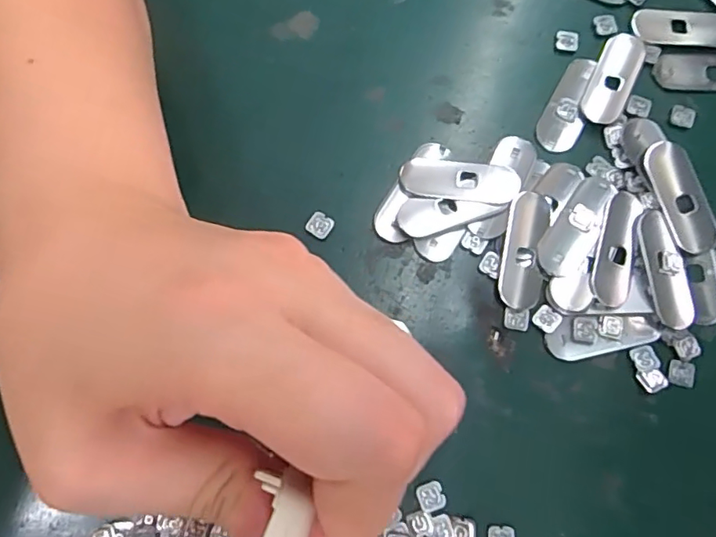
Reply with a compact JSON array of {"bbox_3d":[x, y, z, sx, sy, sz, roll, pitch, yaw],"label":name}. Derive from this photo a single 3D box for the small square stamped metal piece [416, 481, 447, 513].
[{"bbox_3d":[0.029,0.090,0.210,0.010,0.004,0.010,-19,79,-5],"label":"small square stamped metal piece"}]

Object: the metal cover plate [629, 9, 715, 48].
[{"bbox_3d":[0.156,-0.114,0.256,0.051,0.004,0.019,7,77,0],"label":"metal cover plate"}]

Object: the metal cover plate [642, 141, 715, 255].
[{"bbox_3d":[0.140,-0.031,0.236,0.021,0.008,0.050,-23,79,-6],"label":"metal cover plate"}]

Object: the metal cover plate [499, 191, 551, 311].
[{"bbox_3d":[0.071,-0.008,0.230,0.018,0.004,0.050,11,78,1],"label":"metal cover plate"}]

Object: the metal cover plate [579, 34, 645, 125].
[{"bbox_3d":[0.118,-0.088,0.249,0.018,0.006,0.046,25,78,4],"label":"metal cover plate"}]

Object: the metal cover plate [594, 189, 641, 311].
[{"bbox_3d":[0.111,-0.009,0.229,0.016,0.004,0.050,14,78,2],"label":"metal cover plate"}]

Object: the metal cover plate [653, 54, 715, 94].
[{"bbox_3d":[0.165,-0.092,0.253,0.050,0.004,0.019,2,77,-1],"label":"metal cover plate"}]

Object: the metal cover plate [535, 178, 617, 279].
[{"bbox_3d":[0.095,-0.019,0.232,0.017,0.004,0.050,38,80,7],"label":"metal cover plate"}]

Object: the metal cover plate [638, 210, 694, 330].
[{"bbox_3d":[0.132,0.000,0.229,0.018,0.004,0.050,-7,78,-3],"label":"metal cover plate"}]

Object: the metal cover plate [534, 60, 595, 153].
[{"bbox_3d":[0.098,-0.076,0.249,0.019,0.004,0.049,29,79,5],"label":"metal cover plate"}]

